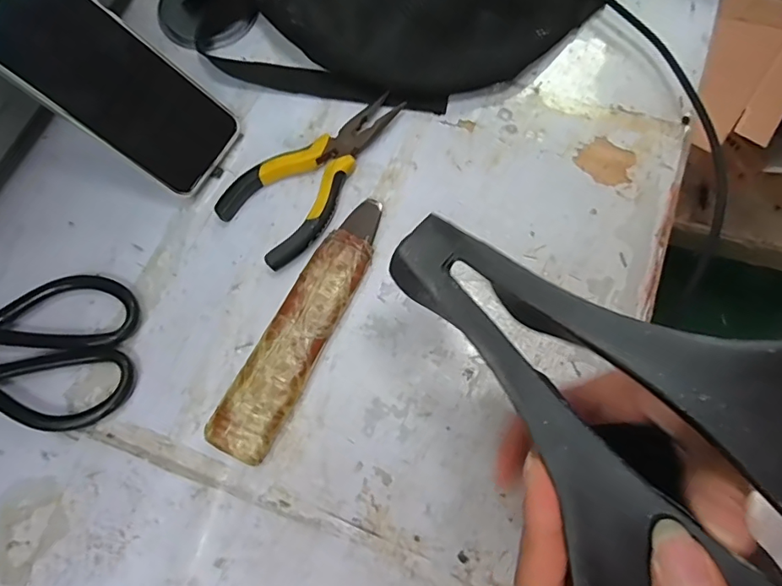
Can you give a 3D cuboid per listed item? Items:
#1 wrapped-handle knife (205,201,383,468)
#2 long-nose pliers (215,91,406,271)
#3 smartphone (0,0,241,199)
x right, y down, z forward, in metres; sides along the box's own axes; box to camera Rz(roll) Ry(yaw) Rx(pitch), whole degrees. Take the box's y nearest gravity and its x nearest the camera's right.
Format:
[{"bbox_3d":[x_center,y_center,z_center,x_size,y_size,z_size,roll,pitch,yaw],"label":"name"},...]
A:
[{"bbox_3d":[-0.056,0.018,0.333,0.039,0.018,0.186,26,76,7],"label":"wrapped-handle knife"},{"bbox_3d":[-0.050,-0.088,0.366,0.067,0.017,0.149,44,78,11],"label":"long-nose pliers"},{"bbox_3d":[-0.188,-0.142,0.336,0.163,0.009,0.077,38,74,-27],"label":"smartphone"}]

